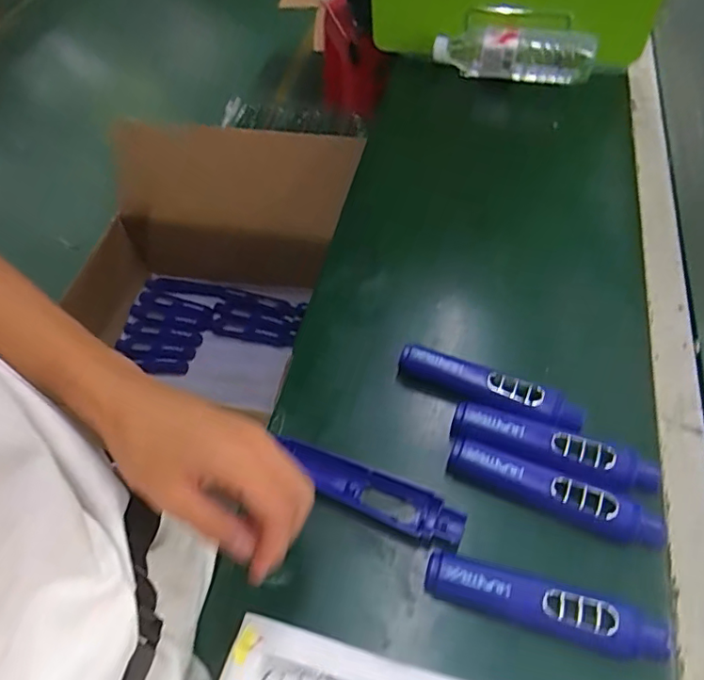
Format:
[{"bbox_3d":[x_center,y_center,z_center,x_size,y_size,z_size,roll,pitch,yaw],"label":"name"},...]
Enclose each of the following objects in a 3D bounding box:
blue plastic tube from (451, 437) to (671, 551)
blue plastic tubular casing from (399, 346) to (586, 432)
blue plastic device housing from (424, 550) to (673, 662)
[{"bbox_3d":[0.164,0.126,0.450,0.170,0.031,0.035,18,58,16],"label":"blue plastic tube"},{"bbox_3d":[0.128,0.044,0.511,0.170,0.029,0.029,17,58,16],"label":"blue plastic tubular casing"},{"bbox_3d":[0.141,0.195,0.399,0.171,0.026,0.034,11,56,12],"label":"blue plastic device housing"}]

